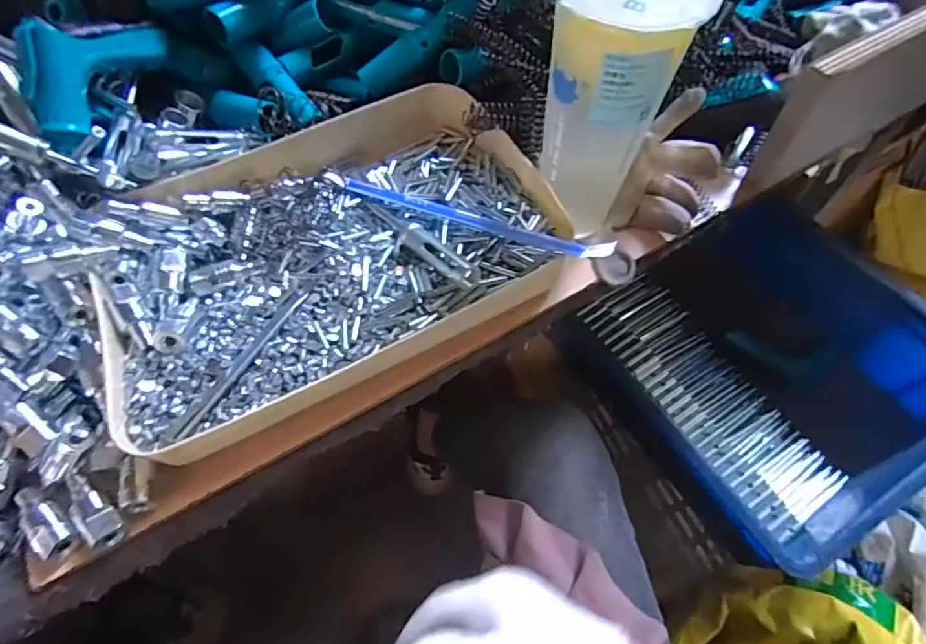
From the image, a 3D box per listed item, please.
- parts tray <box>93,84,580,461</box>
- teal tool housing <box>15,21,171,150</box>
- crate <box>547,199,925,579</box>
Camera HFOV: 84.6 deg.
[{"bbox_3d":[-0.102,-0.063,0.390,0.321,0.046,0.251,-27,63,-12],"label":"parts tray"},{"bbox_3d":[-0.280,-0.197,0.381,0.031,0.061,0.125,23,64,15],"label":"teal tool housing"},{"bbox_3d":[0.329,0.061,0.596,0.288,0.189,0.334,-30,63,-13],"label":"crate"}]

